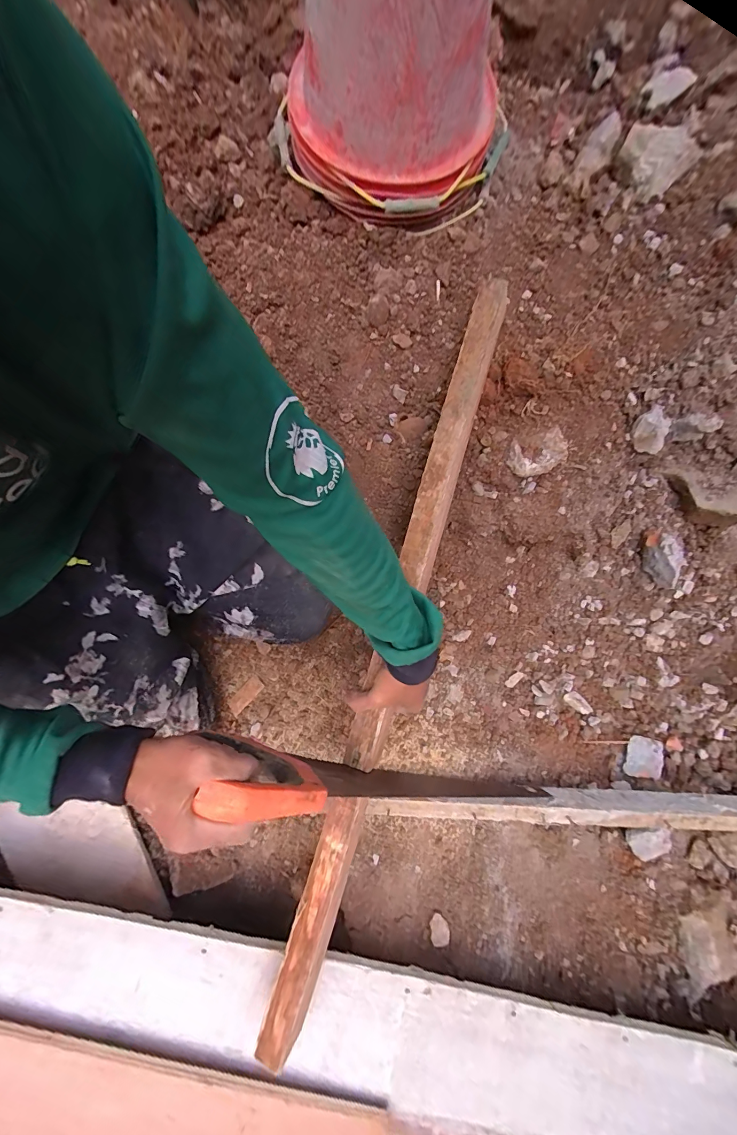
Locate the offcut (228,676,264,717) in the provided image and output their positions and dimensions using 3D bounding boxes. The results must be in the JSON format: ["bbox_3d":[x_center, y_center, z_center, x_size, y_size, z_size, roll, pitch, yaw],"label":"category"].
[{"bbox_3d":[-0.206,0.214,0.625,0.027,0.009,0.065,43,73,13],"label":"offcut"}]

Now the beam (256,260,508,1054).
[{"bbox_3d":[0.035,0.082,0.480,0.053,0.034,1.003,16,85,3],"label":"beam"}]

